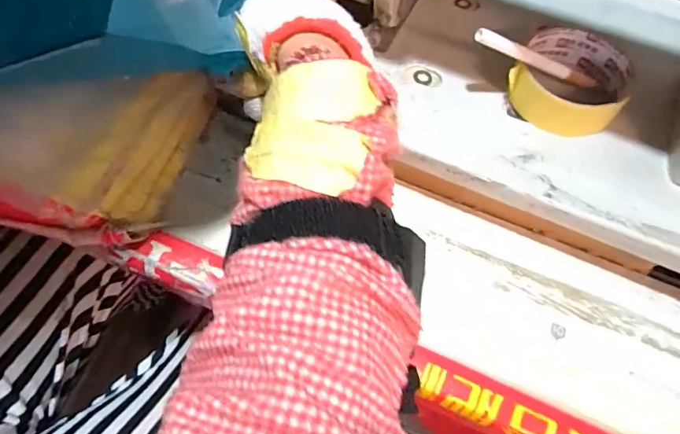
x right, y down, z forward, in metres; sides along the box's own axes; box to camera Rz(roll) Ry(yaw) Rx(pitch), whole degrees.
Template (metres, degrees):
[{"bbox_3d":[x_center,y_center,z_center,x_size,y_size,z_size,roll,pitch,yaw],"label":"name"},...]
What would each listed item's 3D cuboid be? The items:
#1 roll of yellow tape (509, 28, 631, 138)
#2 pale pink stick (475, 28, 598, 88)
[{"bbox_3d":[0.169,-0.101,0.356,0.076,0.028,0.083,1,62,-3],"label":"roll of yellow tape"},{"bbox_3d":[0.139,-0.109,0.339,0.108,0.011,0.011,13,59,-24],"label":"pale pink stick"}]

